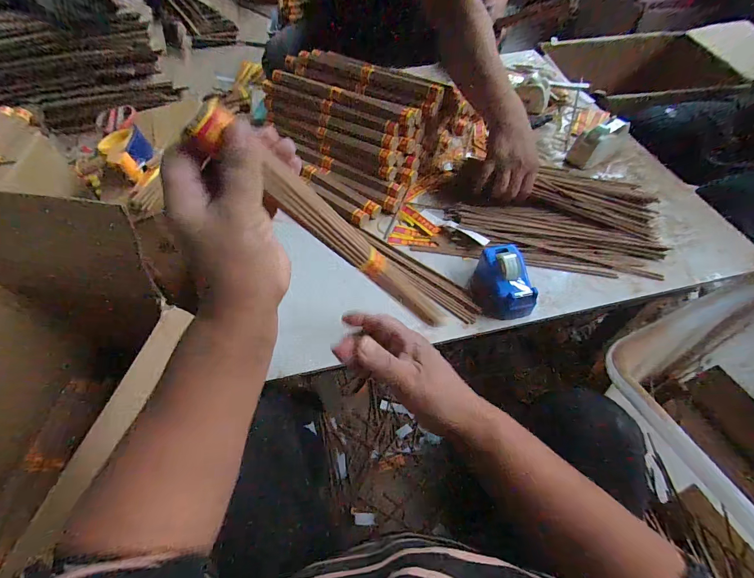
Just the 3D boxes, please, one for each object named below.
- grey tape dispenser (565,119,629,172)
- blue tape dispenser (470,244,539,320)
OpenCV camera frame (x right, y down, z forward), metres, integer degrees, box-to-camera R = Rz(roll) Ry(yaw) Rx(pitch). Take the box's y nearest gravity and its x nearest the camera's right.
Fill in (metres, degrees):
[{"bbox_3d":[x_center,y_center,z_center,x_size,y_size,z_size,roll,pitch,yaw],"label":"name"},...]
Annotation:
[{"bbox_3d":[0.435,-0.288,0.674,0.138,0.063,0.047,-32,61,-18],"label":"grey tape dispenser"},{"bbox_3d":[0.180,-0.011,0.496,0.074,0.052,0.105,-6,56,-2],"label":"blue tape dispenser"}]

